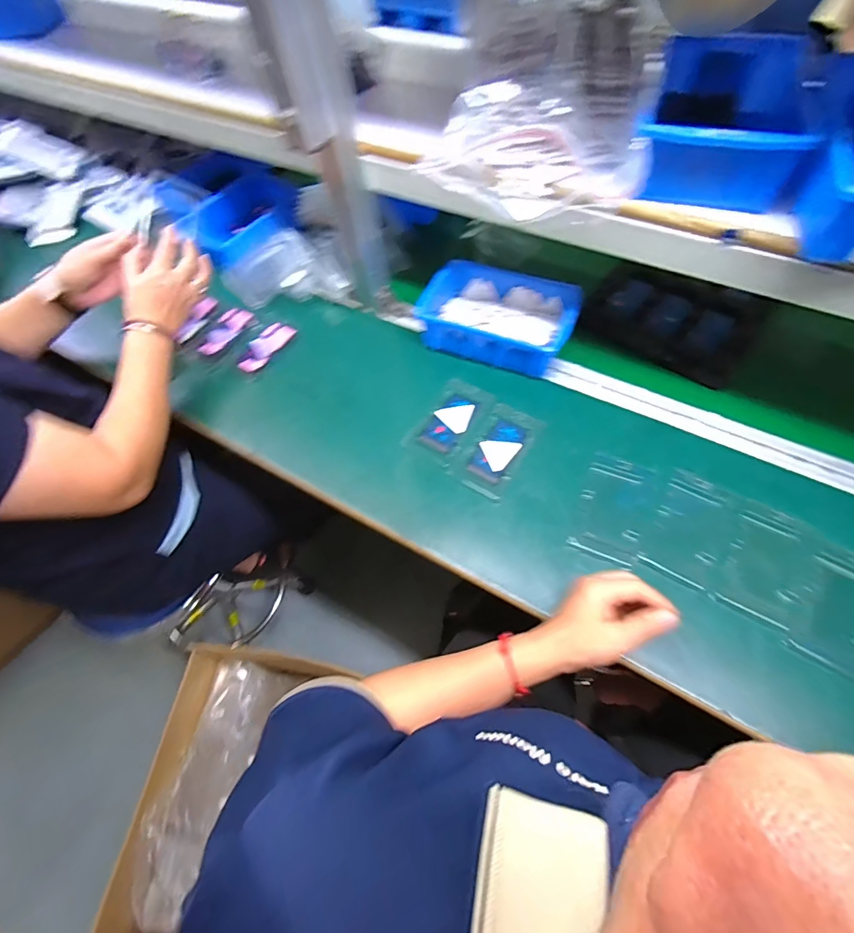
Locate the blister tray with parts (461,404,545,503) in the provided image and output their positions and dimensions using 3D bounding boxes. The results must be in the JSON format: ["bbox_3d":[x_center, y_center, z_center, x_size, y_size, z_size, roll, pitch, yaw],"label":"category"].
[{"bbox_3d":[0.093,-0.021,0.559,0.063,0.018,0.126,26,66,18],"label":"blister tray with parts"}]

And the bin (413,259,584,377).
[{"bbox_3d":[0.101,-0.220,0.634,0.213,0.063,0.143,19,64,15],"label":"bin"}]

